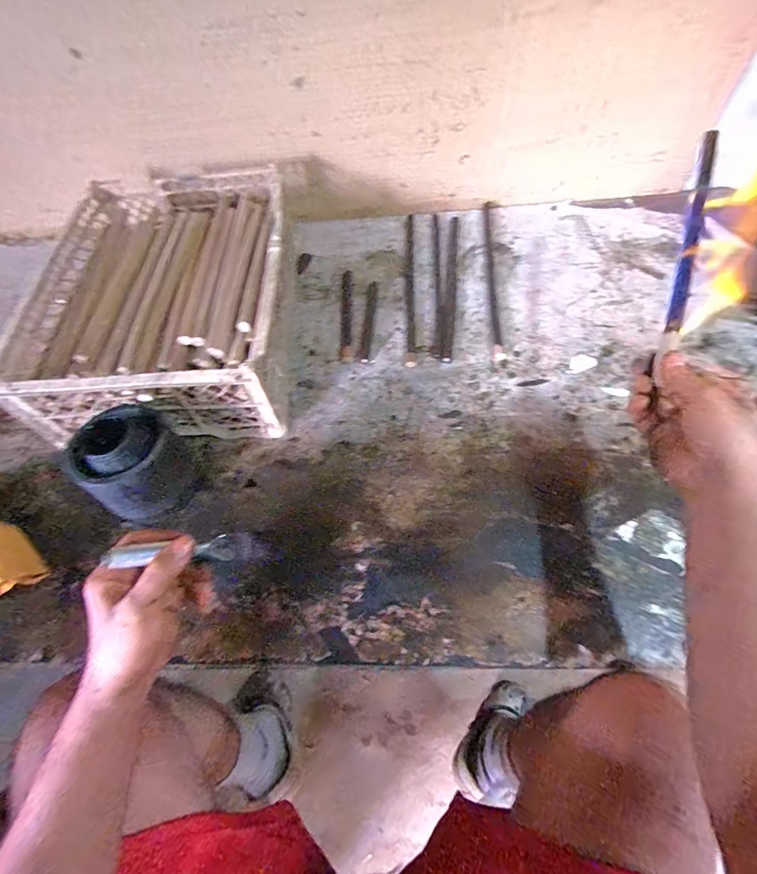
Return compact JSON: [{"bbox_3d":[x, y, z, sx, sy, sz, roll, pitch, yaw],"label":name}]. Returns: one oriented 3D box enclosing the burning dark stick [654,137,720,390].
[{"bbox_3d":[0.313,-0.191,0.416,0.014,0.013,0.289,17,78,12],"label":"burning dark stick"}]

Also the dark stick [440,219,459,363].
[{"bbox_3d":[0.121,-0.254,0.679,0.018,0.010,0.328,5,58,8],"label":"dark stick"}]

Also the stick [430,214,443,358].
[{"bbox_3d":[0.099,-0.261,0.682,0.017,0.007,0.323,2,58,6],"label":"stick"}]

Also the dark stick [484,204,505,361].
[{"bbox_3d":[0.186,-0.269,0.674,0.015,0.015,0.357,1,57,5],"label":"dark stick"}]

